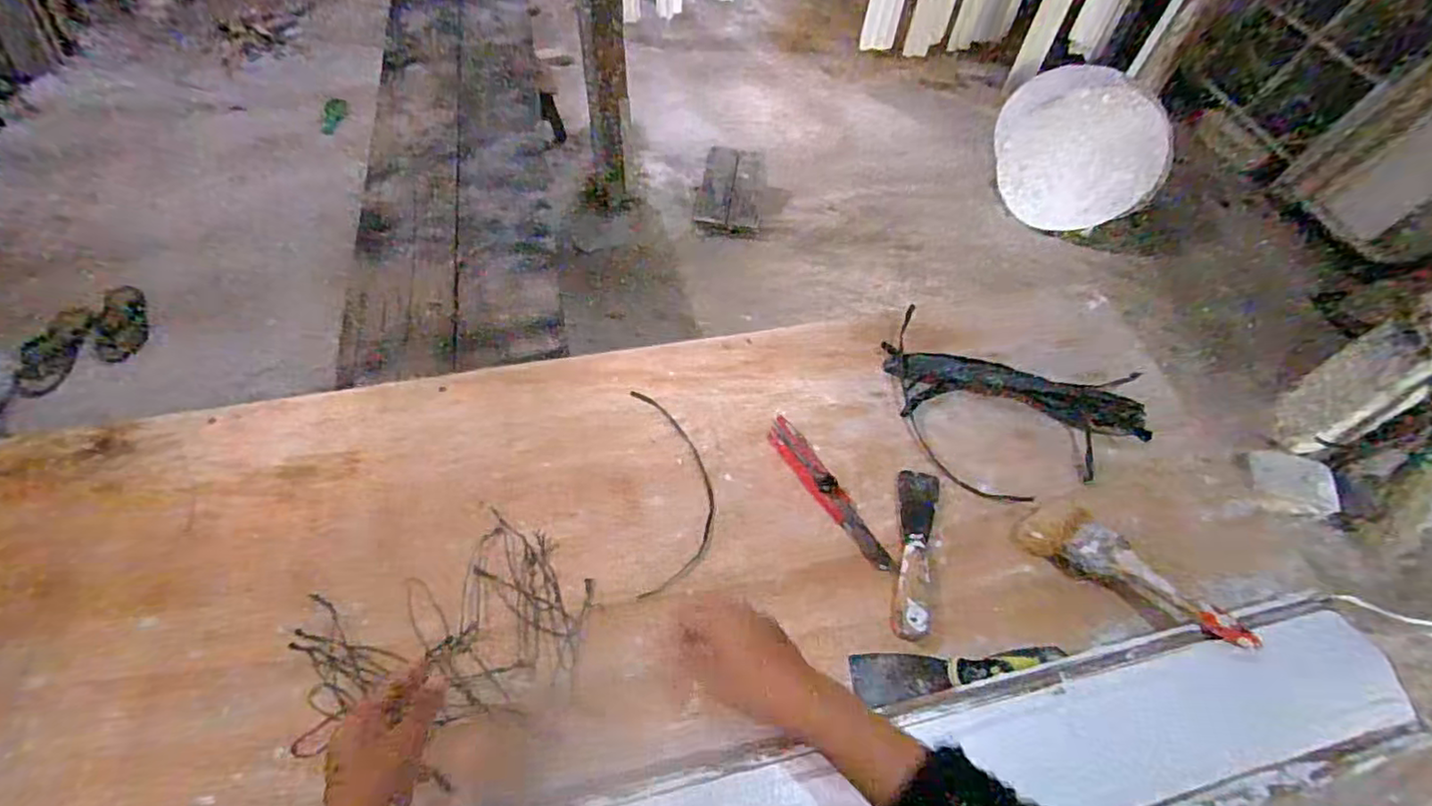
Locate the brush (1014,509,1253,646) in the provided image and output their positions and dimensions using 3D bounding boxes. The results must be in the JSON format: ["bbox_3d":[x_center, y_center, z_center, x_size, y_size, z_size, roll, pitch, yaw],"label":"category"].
[{"bbox_3d":[0.391,0.160,0.609,0.060,0.034,0.193,-38,48,-26],"label":"brush"}]

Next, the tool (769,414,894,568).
[{"bbox_3d":[0.116,0.091,0.675,0.030,0.011,0.192,-25,61,-20],"label":"tool"}]

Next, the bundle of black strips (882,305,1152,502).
[{"bbox_3d":[0.330,0.011,0.726,0.288,0.036,0.203,17,56,7],"label":"bundle of black strips"}]

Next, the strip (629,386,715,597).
[{"bbox_3d":[-0.044,0.085,0.676,0.079,0.007,0.227,-2,58,-7],"label":"strip"}]

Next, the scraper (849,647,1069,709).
[{"bbox_3d":[0.214,0.234,0.568,0.183,0.017,0.047,-3,55,-6],"label":"scraper"}]

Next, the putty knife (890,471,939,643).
[{"bbox_3d":[0.197,0.142,0.635,0.036,0.014,0.178,13,55,5],"label":"putty knife"}]

